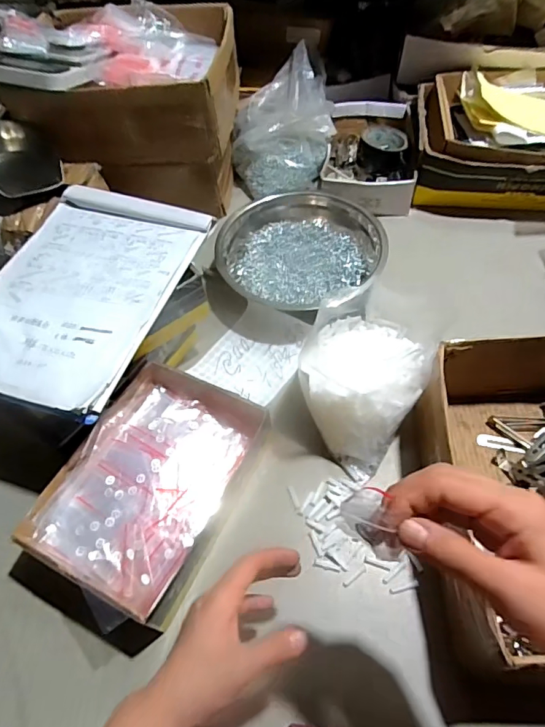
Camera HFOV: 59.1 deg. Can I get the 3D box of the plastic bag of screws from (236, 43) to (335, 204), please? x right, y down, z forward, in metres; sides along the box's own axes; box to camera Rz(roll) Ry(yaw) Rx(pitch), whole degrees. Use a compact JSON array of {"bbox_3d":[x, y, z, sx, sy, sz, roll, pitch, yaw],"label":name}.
[{"bbox_3d":[0.018,-0.430,0.863,0.180,0.146,0.216,0,56,4],"label":"plastic bag of screws"}]

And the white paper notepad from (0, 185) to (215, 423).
[{"bbox_3d":[-0.227,-0.092,0.564,0.217,0.013,0.302,15,58,13],"label":"white paper notepad"}]

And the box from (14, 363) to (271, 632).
[{"bbox_3d":[-0.132,0.136,0.555,0.182,0.072,0.255,19,60,16],"label":"box"}]

